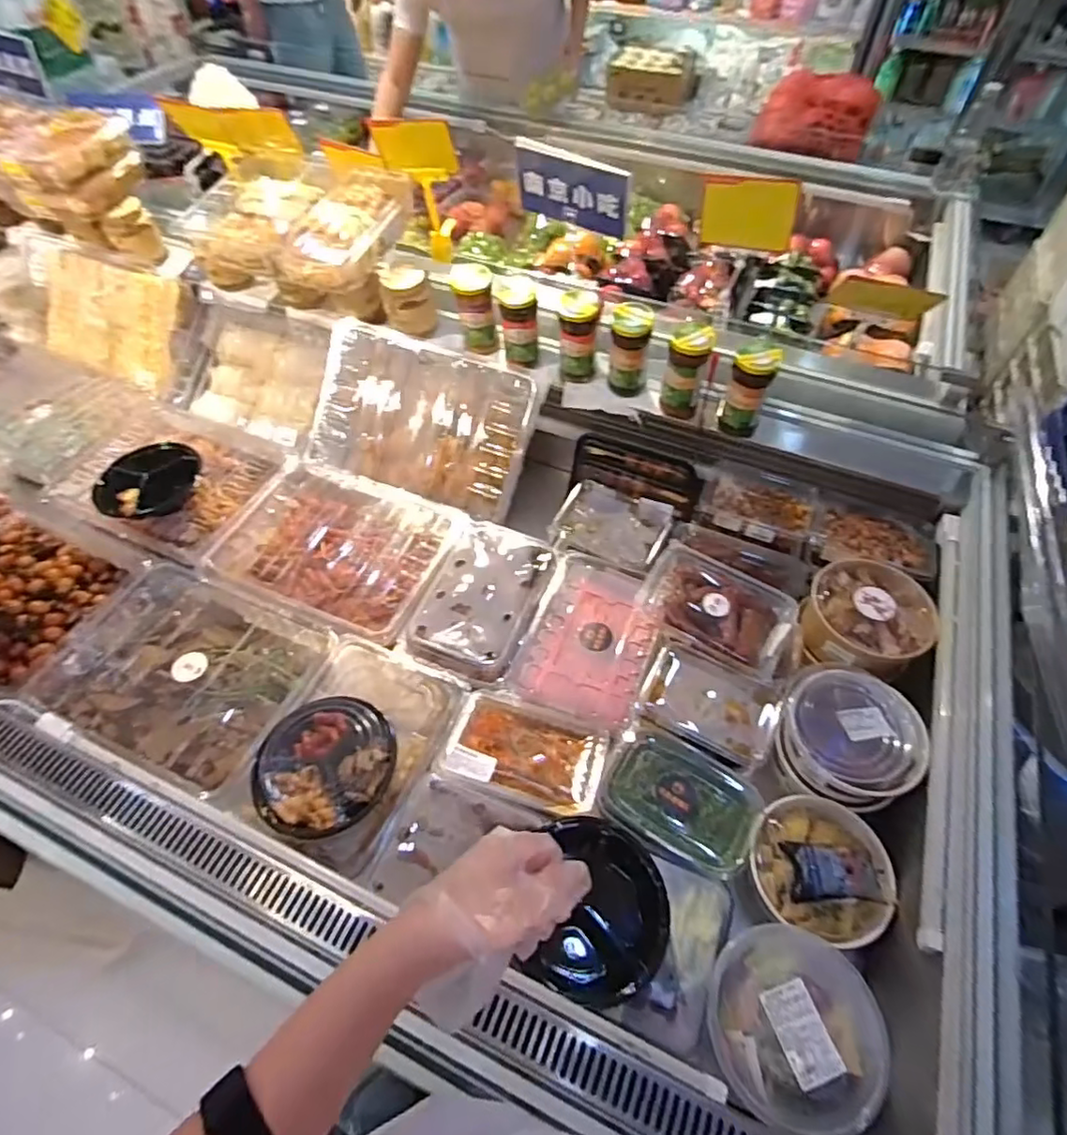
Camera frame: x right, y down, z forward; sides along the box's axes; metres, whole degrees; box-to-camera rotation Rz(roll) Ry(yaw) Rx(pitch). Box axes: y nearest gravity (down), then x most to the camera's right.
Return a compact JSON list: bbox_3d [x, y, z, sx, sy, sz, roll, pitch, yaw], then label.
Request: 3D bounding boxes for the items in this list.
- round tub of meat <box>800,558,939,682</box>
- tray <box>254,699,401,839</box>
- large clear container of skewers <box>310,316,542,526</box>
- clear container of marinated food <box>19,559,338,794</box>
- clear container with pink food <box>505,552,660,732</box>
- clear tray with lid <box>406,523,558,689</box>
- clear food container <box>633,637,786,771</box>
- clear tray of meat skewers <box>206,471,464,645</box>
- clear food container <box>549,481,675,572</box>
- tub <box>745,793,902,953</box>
[{"bbox_3d":[0.461,0.076,0.863,0.155,0.098,0.159,0,53,-1],"label":"round tub of meat"},{"bbox_3d":[-0.255,0.246,0.762,0.163,0.055,0.162,-6,54,-5],"label":"tray"},{"bbox_3d":[-0.195,-0.261,1.085,0.389,0.248,0.079,19,11,10],"label":"large clear container of skewers"},{"bbox_3d":[-0.489,0.142,0.865,0.344,0.067,0.262,18,55,12],"label":"clear container of marinated food"},{"bbox_3d":[0.084,0.094,0.888,0.177,0.039,0.262,17,55,11],"label":"clear container with pink food"},{"bbox_3d":[-0.078,0.041,0.920,0.166,0.032,0.244,18,55,12],"label":"clear tray with lid"},{"bbox_3d":[0.233,0.174,0.814,0.180,0.047,0.120,24,56,16],"label":"clear food container"},{"bbox_3d":[-0.323,-0.032,1.007,0.364,0.055,0.261,19,55,13],"label":"clear tray of meat skewers"},{"bbox_3d":[0.130,-0.074,1.004,0.174,0.034,0.142,21,56,14],"label":"clear food container"},{"bbox_3d":[0.336,0.347,0.715,0.150,0.056,0.144,18,55,12],"label":"tub"}]

